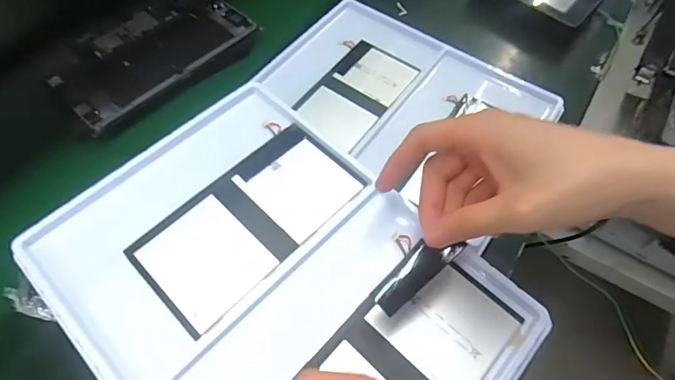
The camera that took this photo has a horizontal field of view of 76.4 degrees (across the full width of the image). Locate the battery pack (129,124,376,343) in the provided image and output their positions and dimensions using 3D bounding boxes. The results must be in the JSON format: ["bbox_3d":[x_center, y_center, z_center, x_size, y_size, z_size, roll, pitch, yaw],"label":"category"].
[{"bbox_3d":[-0.067,0.020,0.340,0.089,0.009,0.174,39,66,22],"label":"battery pack"}]

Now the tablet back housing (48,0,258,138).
[{"bbox_3d":[-0.252,-0.189,0.581,0.252,0.013,0.168,-39,65,-21],"label":"tablet back housing"}]

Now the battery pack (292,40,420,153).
[{"bbox_3d":[0.024,-0.122,0.525,0.088,0.008,0.154,31,63,19],"label":"battery pack"}]

